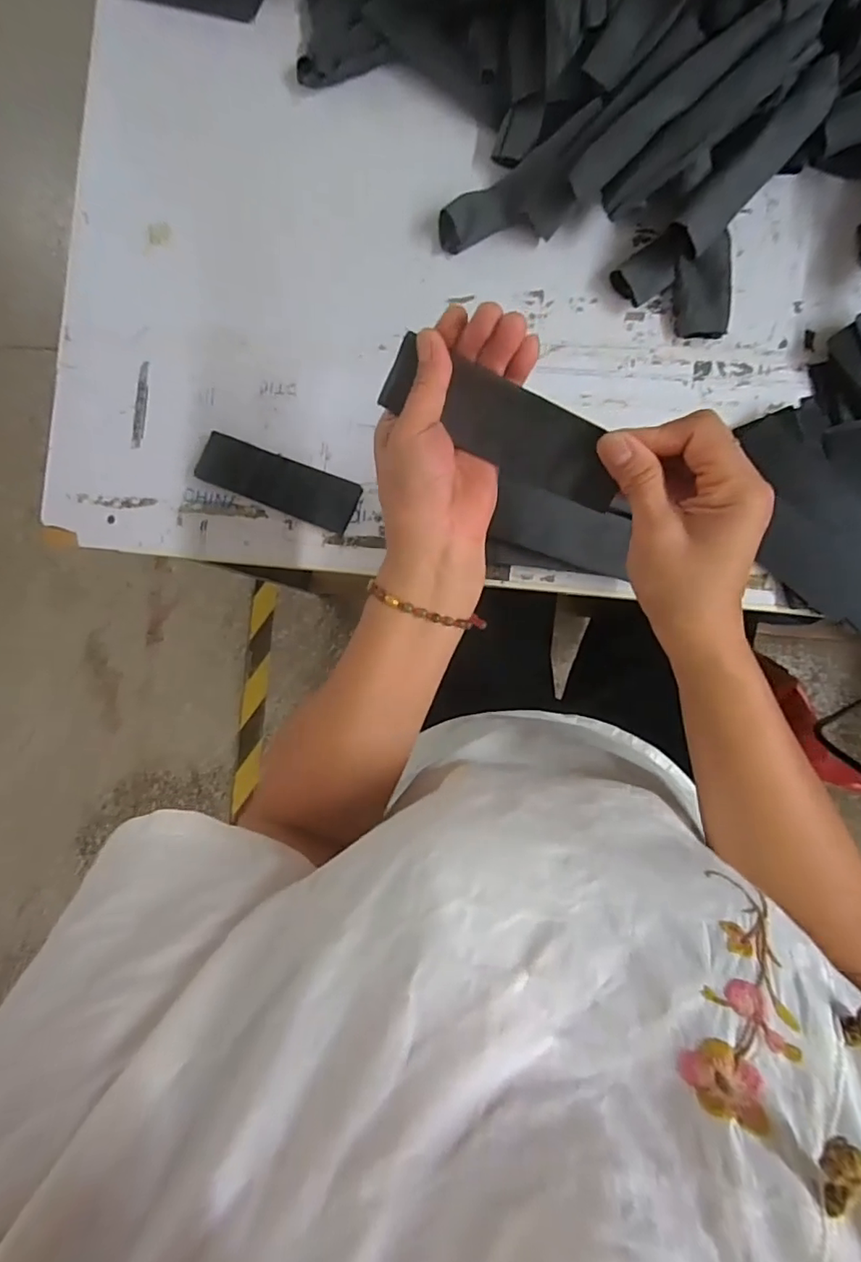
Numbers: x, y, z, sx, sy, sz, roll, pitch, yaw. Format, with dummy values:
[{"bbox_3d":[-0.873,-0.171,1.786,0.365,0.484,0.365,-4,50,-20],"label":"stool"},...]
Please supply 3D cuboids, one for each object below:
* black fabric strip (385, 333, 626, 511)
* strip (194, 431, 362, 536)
[{"bbox_3d":[0.041,-0.118,0.326,0.146,0.010,0.043,30,124,8],"label":"black fabric strip"},{"bbox_3d":[-0.138,-0.133,0.506,0.153,0.013,0.046,21,92,7],"label":"strip"}]

